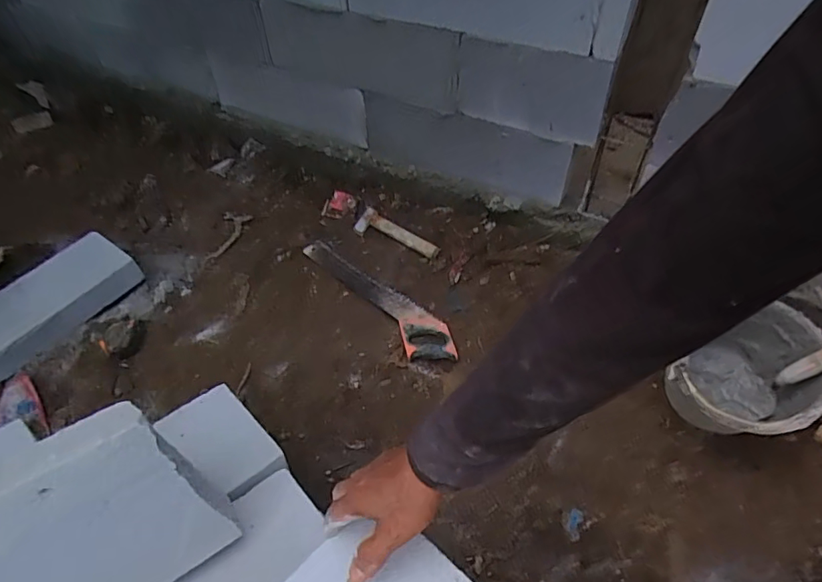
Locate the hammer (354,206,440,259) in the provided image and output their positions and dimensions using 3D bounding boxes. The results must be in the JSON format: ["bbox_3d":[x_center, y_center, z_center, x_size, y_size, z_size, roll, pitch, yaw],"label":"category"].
[{"bbox_3d":[-0.047,-0.158,1.446,0.277,0.028,0.075,31,57,27],"label":"hammer"}]

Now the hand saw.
[{"bbox_3d":[-0.098,0.015,1.302,0.120,0.019,0.547,-38,56,-27],"label":"hand saw"}]

